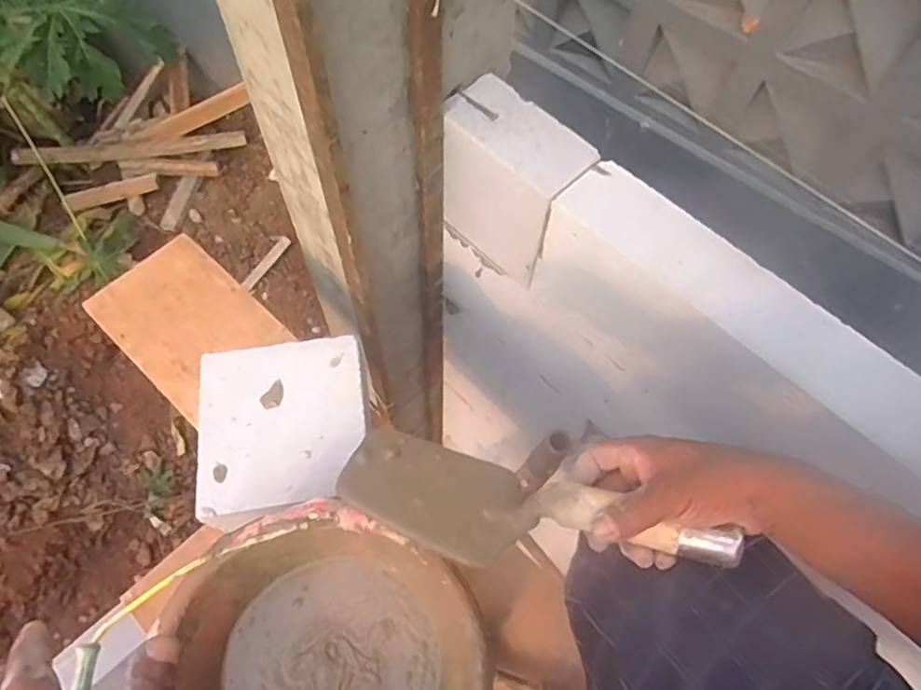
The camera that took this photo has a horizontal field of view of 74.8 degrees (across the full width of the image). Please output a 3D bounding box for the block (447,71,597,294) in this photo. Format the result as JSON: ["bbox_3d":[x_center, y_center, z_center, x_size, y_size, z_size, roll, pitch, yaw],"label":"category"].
[{"bbox_3d":[0.064,-0.215,0.822,0.090,0.199,0.197,-41,71,-20],"label":"block"}]

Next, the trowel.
[{"bbox_3d":[0.049,0.128,0.460,0.289,0.057,0.086,7,62,19],"label":"trowel"}]

